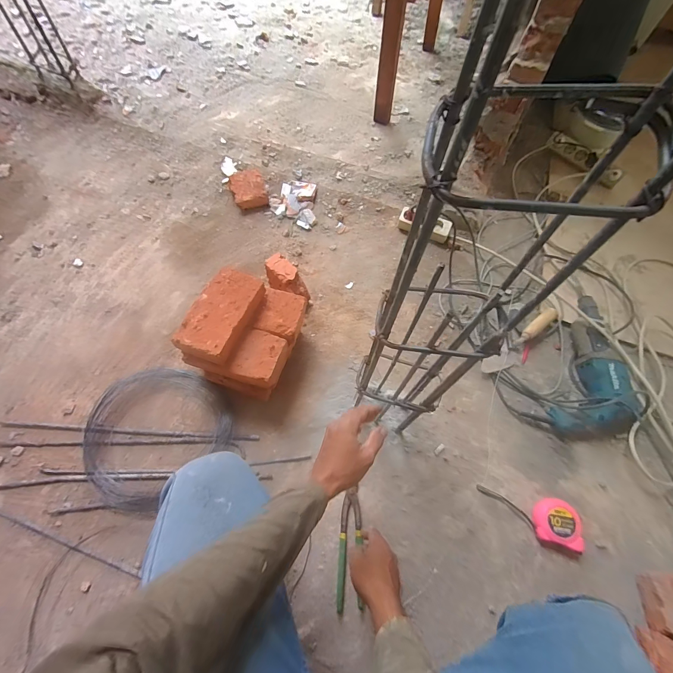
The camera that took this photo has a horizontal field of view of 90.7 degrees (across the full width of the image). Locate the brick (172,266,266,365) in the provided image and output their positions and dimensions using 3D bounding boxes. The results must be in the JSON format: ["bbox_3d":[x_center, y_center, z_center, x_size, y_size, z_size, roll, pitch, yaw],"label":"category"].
[{"bbox_3d":[-0.233,-0.045,0.676,0.106,0.048,0.200,19,64,5],"label":"brick"}]

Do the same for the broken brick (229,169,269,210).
[{"bbox_3d":[-0.276,-0.461,1.048,0.107,0.049,0.115,-21,67,-14],"label":"broken brick"}]

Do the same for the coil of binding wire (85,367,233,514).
[{"bbox_3d":[-0.393,0.196,0.731,0.296,0.040,0.278,2,63,-3],"label":"coil of binding wire"}]

